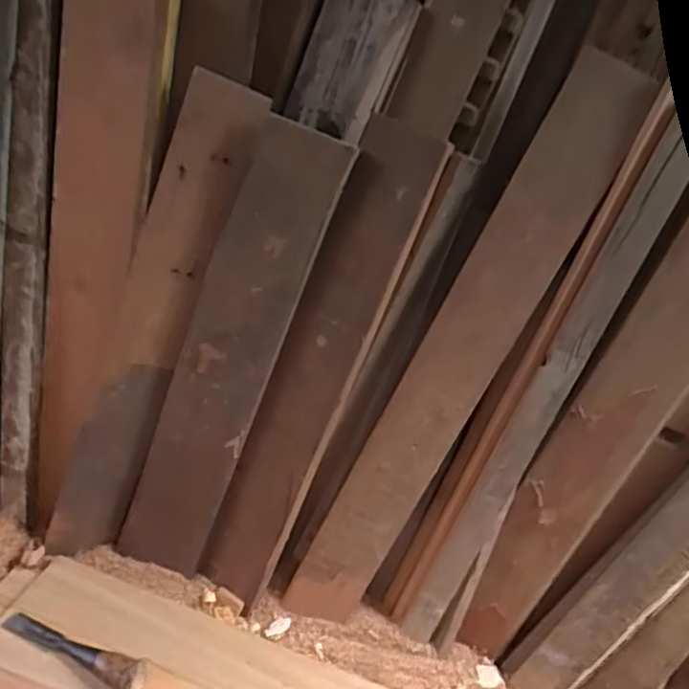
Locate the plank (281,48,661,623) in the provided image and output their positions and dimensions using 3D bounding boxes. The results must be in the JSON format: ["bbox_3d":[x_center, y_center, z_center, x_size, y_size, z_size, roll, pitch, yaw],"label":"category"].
[{"bbox_3d":[0.141,0.048,0.879,0.118,0.861,0.019,27,18,4],"label":"plank"}]

